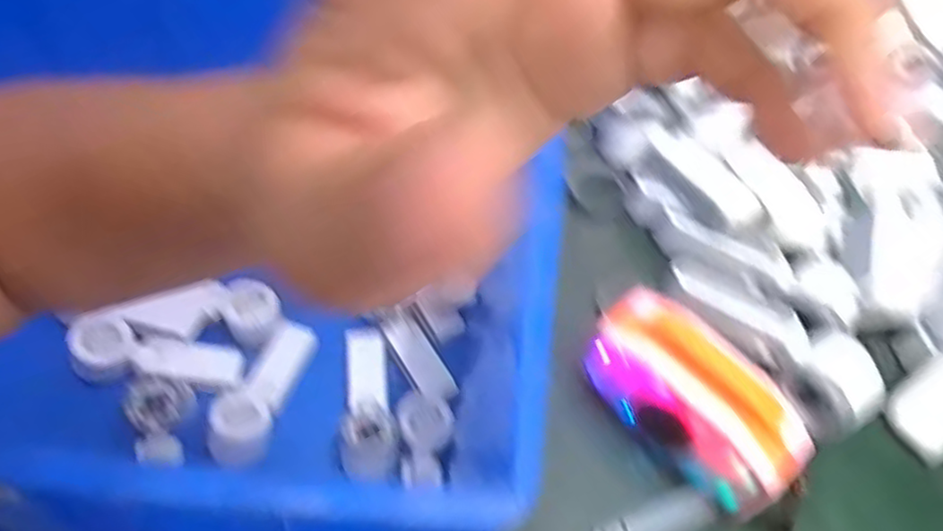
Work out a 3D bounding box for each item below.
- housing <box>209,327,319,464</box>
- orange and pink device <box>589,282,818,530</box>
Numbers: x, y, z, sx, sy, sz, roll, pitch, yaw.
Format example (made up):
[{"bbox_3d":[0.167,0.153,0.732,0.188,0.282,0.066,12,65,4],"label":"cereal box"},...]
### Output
[{"bbox_3d":[-0.214,0.127,0.743,0.058,0.056,0.165,21,61,9],"label":"housing"},{"bbox_3d":[0.148,0.096,0.497,0.076,0.088,0.158,-32,66,-21],"label":"orange and pink device"}]

